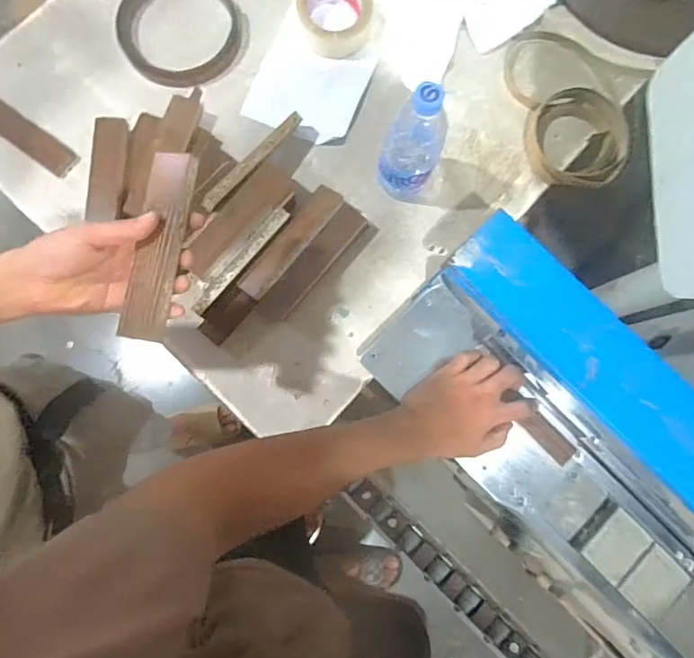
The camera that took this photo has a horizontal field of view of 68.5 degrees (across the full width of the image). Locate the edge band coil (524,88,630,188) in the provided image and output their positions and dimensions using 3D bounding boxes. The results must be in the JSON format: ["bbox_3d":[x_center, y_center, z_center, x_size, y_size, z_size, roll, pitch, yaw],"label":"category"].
[{"bbox_3d":[0.324,-0.269,0.719,0.138,0.021,0.145,0,82,-3],"label":"edge band coil"}]

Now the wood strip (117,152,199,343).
[{"bbox_3d":[-0.171,-0.075,0.463,0.040,0.011,0.169,10,87,0],"label":"wood strip"}]

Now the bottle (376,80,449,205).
[{"bbox_3d":[0.084,-0.225,0.611,0.072,0.192,0.069,20,81,0],"label":"bottle"}]

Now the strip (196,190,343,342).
[{"bbox_3d":[-0.096,-0.085,0.656,0.041,0.024,0.247,40,82,3],"label":"strip"}]

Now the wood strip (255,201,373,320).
[{"bbox_3d":[-0.042,-0.086,0.667,0.046,0.011,0.176,41,84,-24],"label":"wood strip"}]

